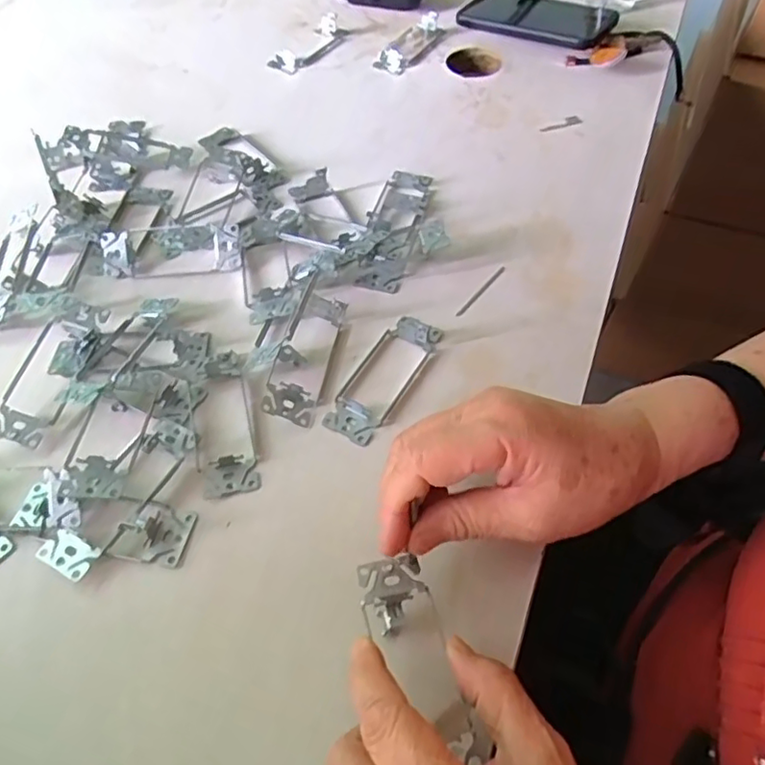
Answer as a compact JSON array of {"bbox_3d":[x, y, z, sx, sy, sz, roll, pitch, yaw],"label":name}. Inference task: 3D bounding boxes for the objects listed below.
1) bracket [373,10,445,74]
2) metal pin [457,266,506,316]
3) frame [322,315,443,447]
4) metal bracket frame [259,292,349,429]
[{"bbox_3d":[0.031,-0.373,0.654,0.041,0.017,0.102,21,58,15],"label":"bracket"},{"bbox_3d":[0.077,-0.072,0.458,0.005,0.004,0.064,33,62,21],"label":"metal pin"},{"bbox_3d":[0.002,-0.008,0.405,0.039,0.014,0.106,26,60,17],"label":"frame"},{"bbox_3d":[-0.054,-0.023,0.411,0.039,0.022,0.106,10,56,7],"label":"metal bracket frame"}]

